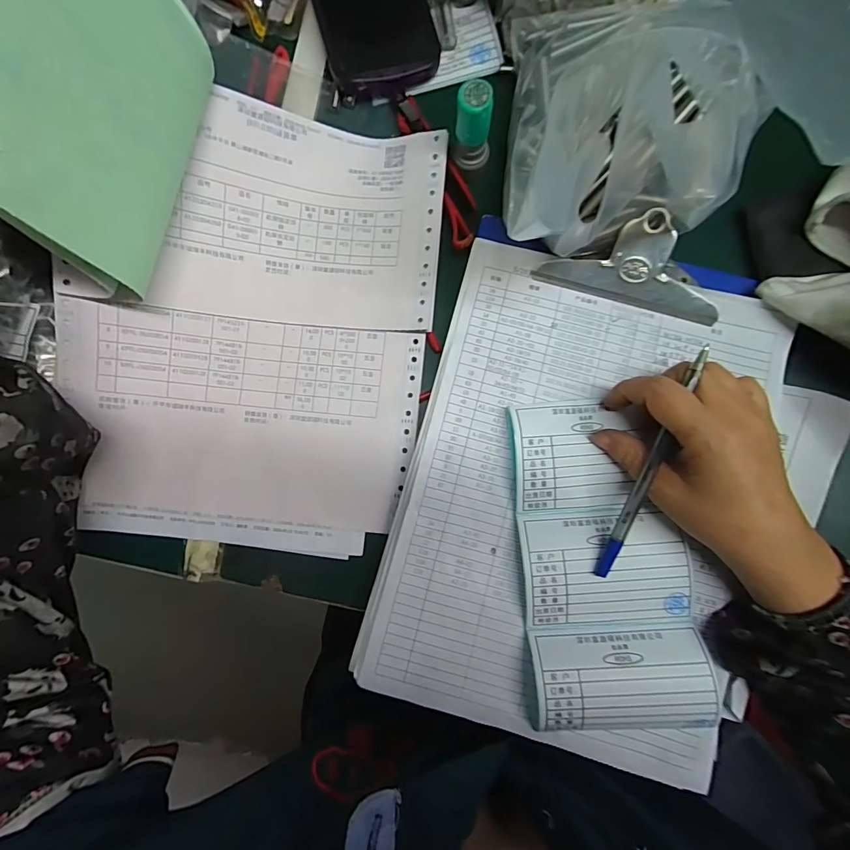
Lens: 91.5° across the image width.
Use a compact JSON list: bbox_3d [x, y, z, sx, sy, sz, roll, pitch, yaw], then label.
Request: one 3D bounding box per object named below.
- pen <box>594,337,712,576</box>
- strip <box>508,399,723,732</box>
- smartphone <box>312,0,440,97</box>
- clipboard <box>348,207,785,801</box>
[{"bbox_3d":[0.128,0.023,0.234,0.008,0.008,0.141,22,97,5],"label":"pen"},{"bbox_3d":[0.107,0.080,0.248,0.097,0.021,0.188,-5,84,3],"label":"strip"},{"bbox_3d":[-0.046,-0.325,0.296,0.078,0.014,0.165,-16,84,2],"label":"smartphone"},{"bbox_3d":[0.095,0.033,0.254,0.207,0.020,0.310,15,86,5],"label":"clipboard"}]

